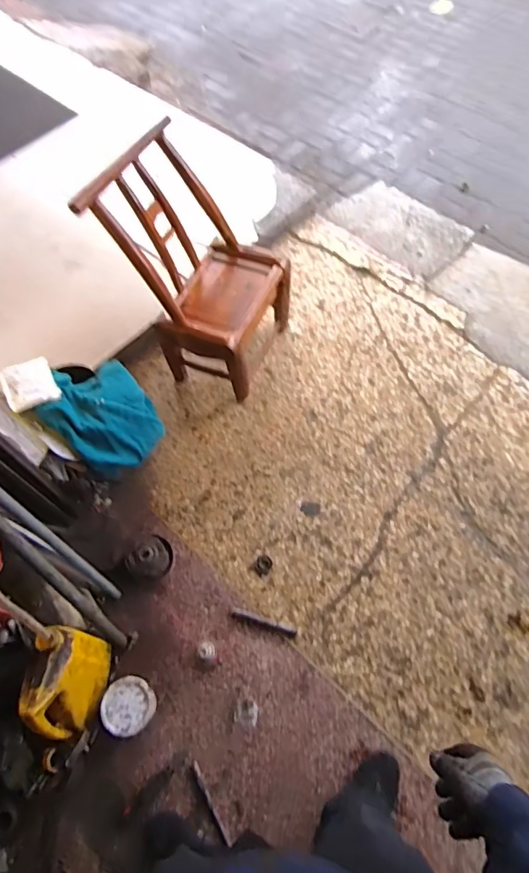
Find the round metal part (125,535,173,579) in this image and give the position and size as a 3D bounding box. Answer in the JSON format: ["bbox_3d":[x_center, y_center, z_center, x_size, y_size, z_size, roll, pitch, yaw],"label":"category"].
[{"bbox_3d":[-0.323,0.345,1.420,0.104,0.096,0.129,18,65,10],"label":"round metal part"}]

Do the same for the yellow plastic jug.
[{"bbox_3d":[-0.455,0.569,1.149,0.110,0.238,0.218,3,63,2],"label":"yellow plastic jug"}]

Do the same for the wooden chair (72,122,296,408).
[{"bbox_3d":[-0.200,-0.477,1.535,0.470,0.626,0.422,21,66,11],"label":"wooden chair"}]

